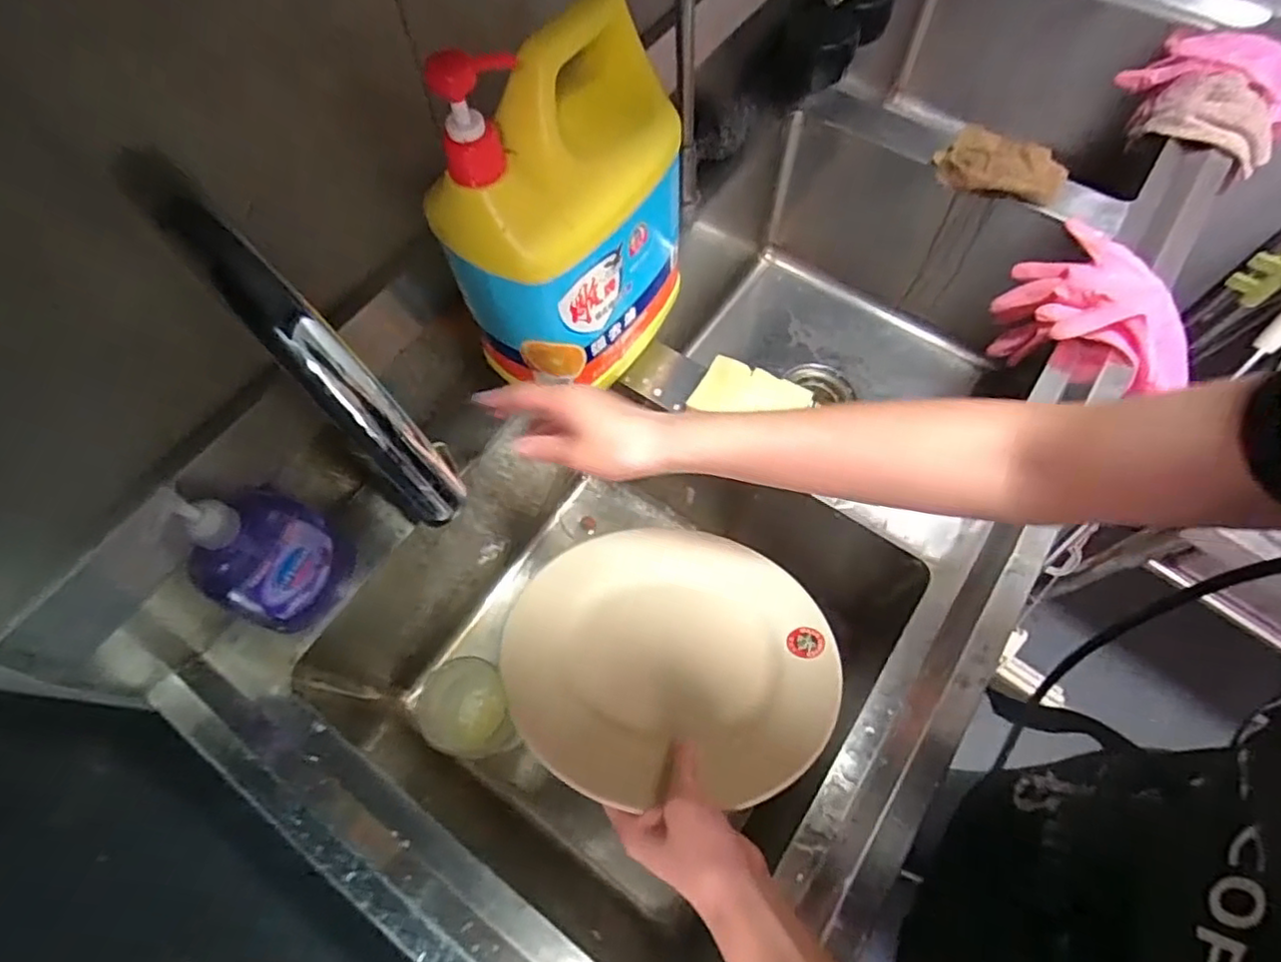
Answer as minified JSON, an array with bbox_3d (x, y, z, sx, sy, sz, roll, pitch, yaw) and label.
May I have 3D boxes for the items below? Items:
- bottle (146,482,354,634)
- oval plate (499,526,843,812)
[{"bbox_3d":[-0.292,0.058,0.496,0.057,0.174,0.096,23,69,11],"label":"bottle"},{"bbox_3d":[0.024,0.131,0.509,0.251,0.018,0.243,3,42,-2],"label":"oval plate"}]

